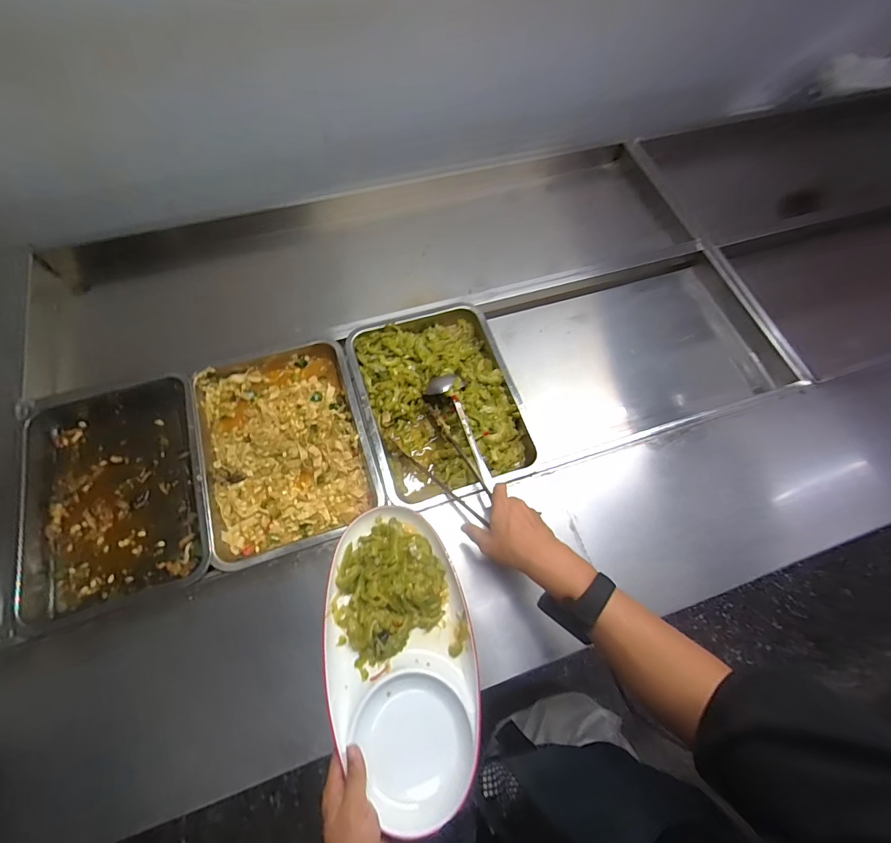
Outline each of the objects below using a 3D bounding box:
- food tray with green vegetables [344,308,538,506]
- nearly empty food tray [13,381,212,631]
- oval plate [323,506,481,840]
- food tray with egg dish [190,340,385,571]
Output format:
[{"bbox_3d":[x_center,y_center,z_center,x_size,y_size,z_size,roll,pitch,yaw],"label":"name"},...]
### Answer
[{"bbox_3d":[-0.012,-0.040,0.725,0.258,0.061,0.346,-16,69,-10],"label":"food tray with green vegetables"},{"bbox_3d":[-0.508,0.099,0.644,0.259,0.052,0.362,-16,69,-10],"label":"nearly empty food tray"},{"bbox_3d":[-0.059,0.271,0.513,0.176,0.061,0.334,-8,66,-7],"label":"oval plate"},{"bbox_3d":[-0.263,0.032,0.682,0.254,0.055,0.354,-16,69,-10],"label":"food tray with egg dish"}]

